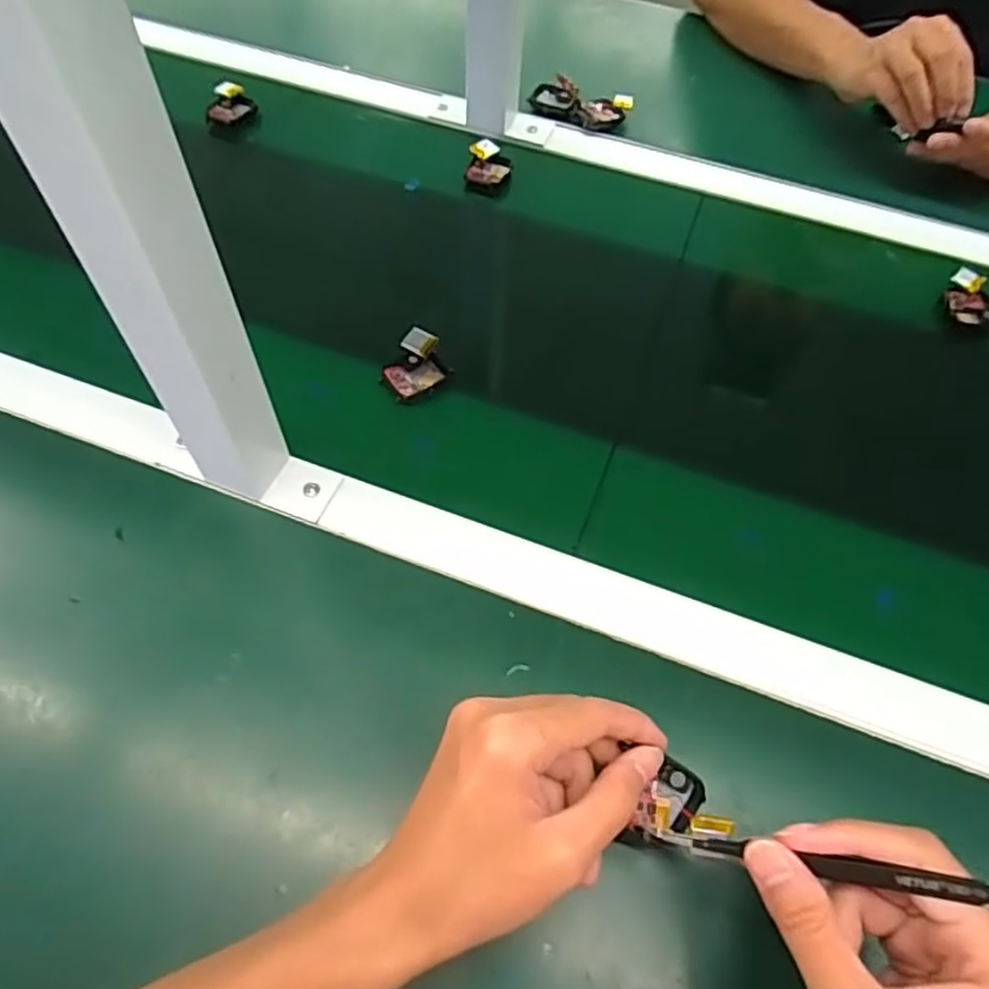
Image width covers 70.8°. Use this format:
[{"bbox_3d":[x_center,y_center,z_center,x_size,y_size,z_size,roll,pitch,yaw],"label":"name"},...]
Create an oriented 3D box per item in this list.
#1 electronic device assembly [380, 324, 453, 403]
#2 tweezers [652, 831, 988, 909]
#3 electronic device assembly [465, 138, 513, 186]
[{"bbox_3d":[-0.058,-0.092,0.503,0.045,0.022,0.052,41,65,20],"label":"electronic device assembly"},{"bbox_3d":[0.124,0.146,0.275,0.126,0.008,0.007,-7,52,35],"label":"tweezers"},{"bbox_3d":[-0.005,-0.299,0.627,0.038,0.016,0.042,9,58,-2],"label":"electronic device assembly"}]

